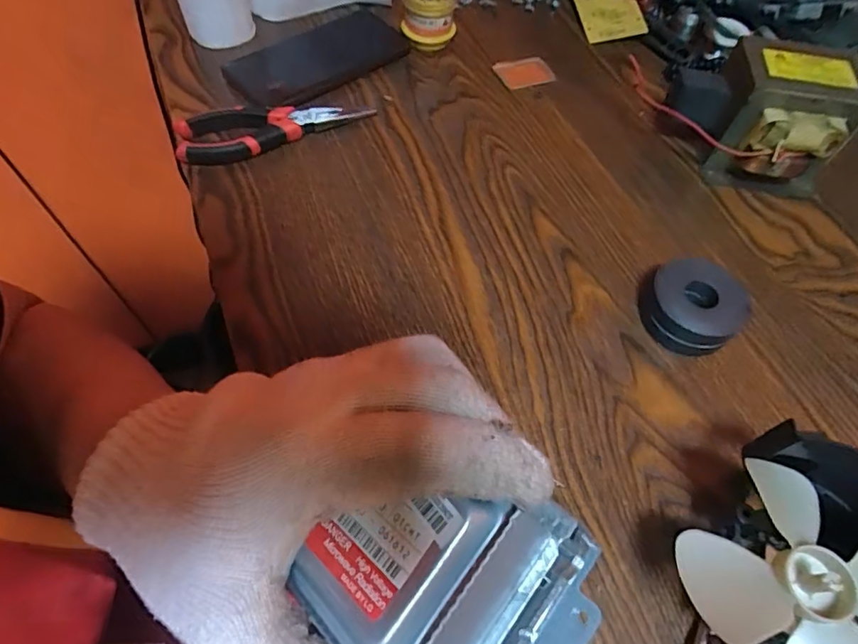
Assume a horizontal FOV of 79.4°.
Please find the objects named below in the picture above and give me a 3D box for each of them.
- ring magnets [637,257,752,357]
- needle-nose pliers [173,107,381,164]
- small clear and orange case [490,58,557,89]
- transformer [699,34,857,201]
[{"bbox_3d":[0.172,-0.011,0.341,0.057,0.030,0.059,12,60,5],"label":"ring magnets"},{"bbox_3d":[-0.126,-0.153,0.421,0.151,0.024,0.048,-8,60,-6],"label":"needle-nose pliers"},{"bbox_3d":[0.090,-0.236,0.492,0.050,0.010,0.037,-13,61,-9],"label":"small clear and orange case"},{"bbox_3d":[0.269,-0.156,0.403,0.096,0.081,0.076,11,60,4],"label":"transformer"}]

